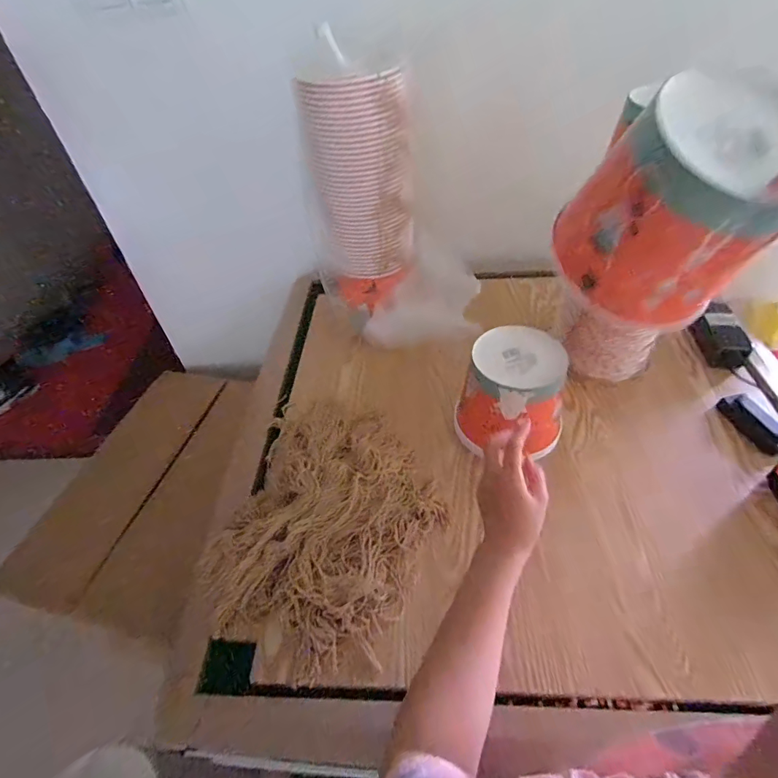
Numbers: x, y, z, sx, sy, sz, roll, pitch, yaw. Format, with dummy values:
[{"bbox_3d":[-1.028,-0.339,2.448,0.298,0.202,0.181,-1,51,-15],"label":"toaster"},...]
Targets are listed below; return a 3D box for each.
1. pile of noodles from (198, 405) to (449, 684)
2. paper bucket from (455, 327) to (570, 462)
[{"bbox_3d":[-0.073,0.162,0.609,0.284,0.061,0.379,6,47,11],"label":"pile of noodles"},{"bbox_3d":[0.176,0.016,0.651,0.144,0.141,0.161,5,47,10],"label":"paper bucket"}]

